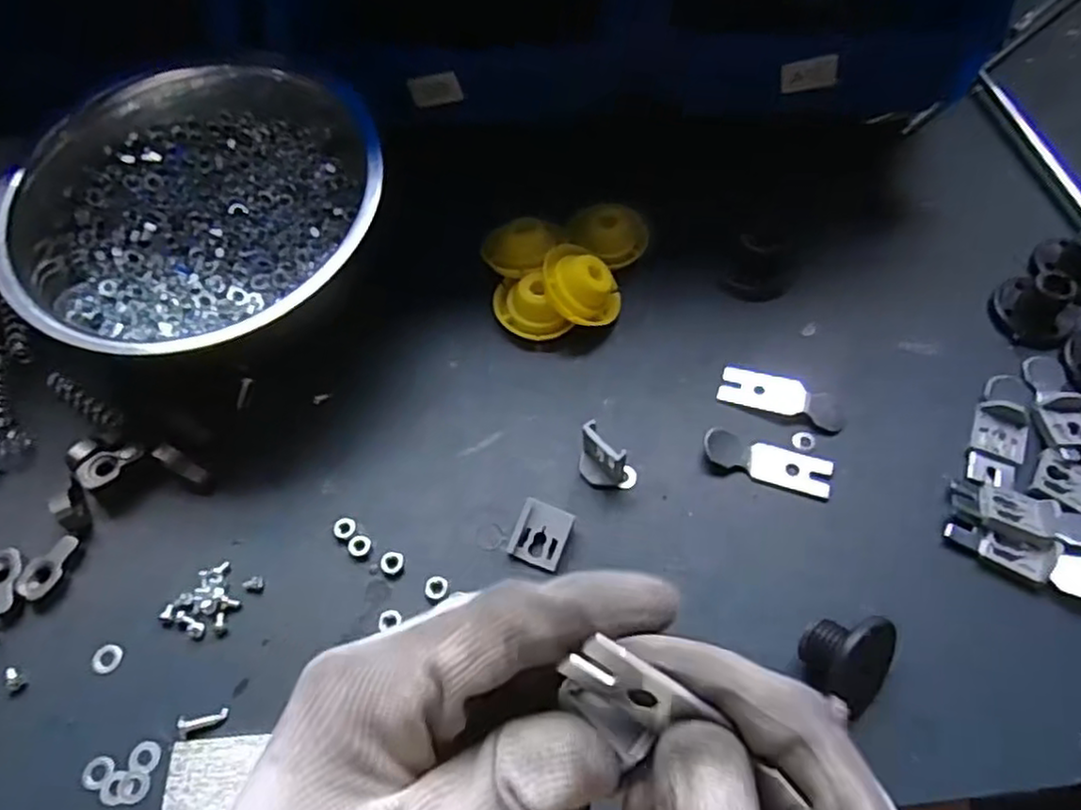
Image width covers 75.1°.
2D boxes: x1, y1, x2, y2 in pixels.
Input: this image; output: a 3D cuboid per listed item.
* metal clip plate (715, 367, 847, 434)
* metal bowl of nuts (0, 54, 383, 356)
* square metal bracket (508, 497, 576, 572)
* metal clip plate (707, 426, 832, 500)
[{"bbox_3d":[0.126,-0.005,0.365,0.063,0.007,0.023,18,63,10],"label":"metal clip plate"},{"bbox_3d":[-0.177,-0.099,0.377,0.181,0.073,0.165,0,62,0],"label":"metal bowl of nuts"},{"bbox_3d":[0.001,0.060,0.327,0.025,0.006,0.027,18,84,10],"label":"square metal bracket"},{"bbox_3d":[0.113,0.028,0.347,0.063,0.007,0.021,14,63,8],"label":"metal clip plate"}]

